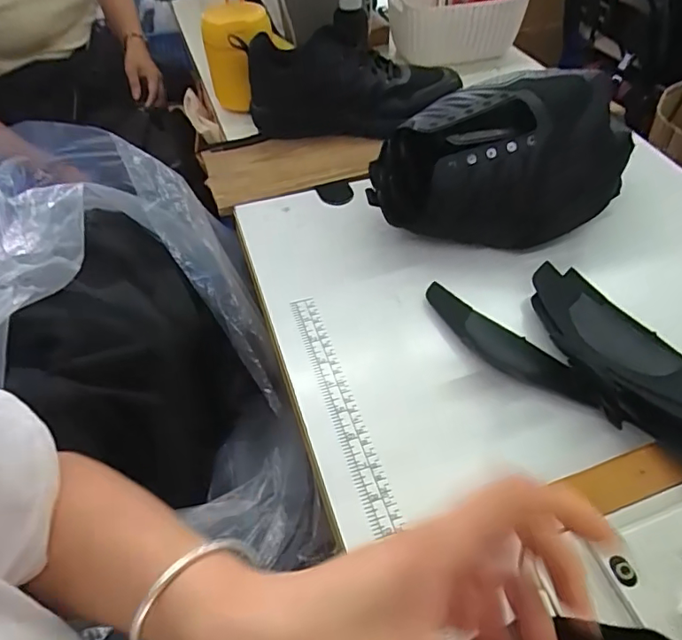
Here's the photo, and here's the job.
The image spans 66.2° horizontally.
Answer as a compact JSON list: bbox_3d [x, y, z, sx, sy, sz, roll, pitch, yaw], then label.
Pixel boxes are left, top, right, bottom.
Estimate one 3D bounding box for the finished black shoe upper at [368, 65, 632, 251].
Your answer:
[{"bbox_3d":[0.144,-0.147,0.507,0.232,0.134,0.134,-14,50,-11],"label":"finished black shoe upper"}]

